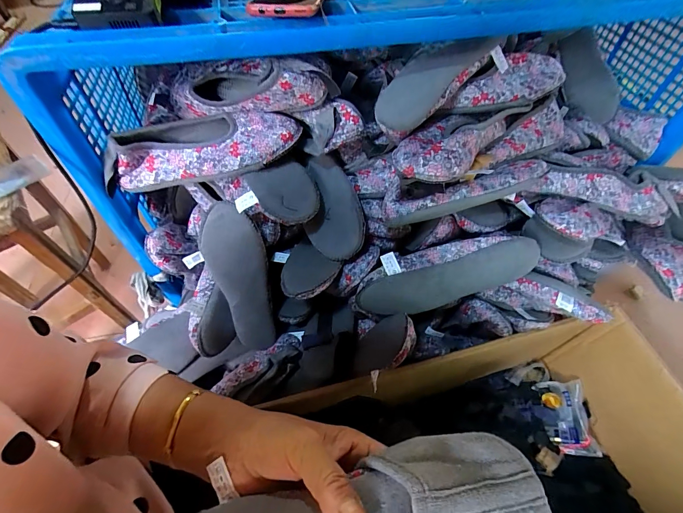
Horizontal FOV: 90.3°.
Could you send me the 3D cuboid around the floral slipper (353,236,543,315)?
[{"bbox_3d":[0.144,0.024,0.502,0.266,0.088,0.067,-18,55,12],"label":"floral slipper"}]

